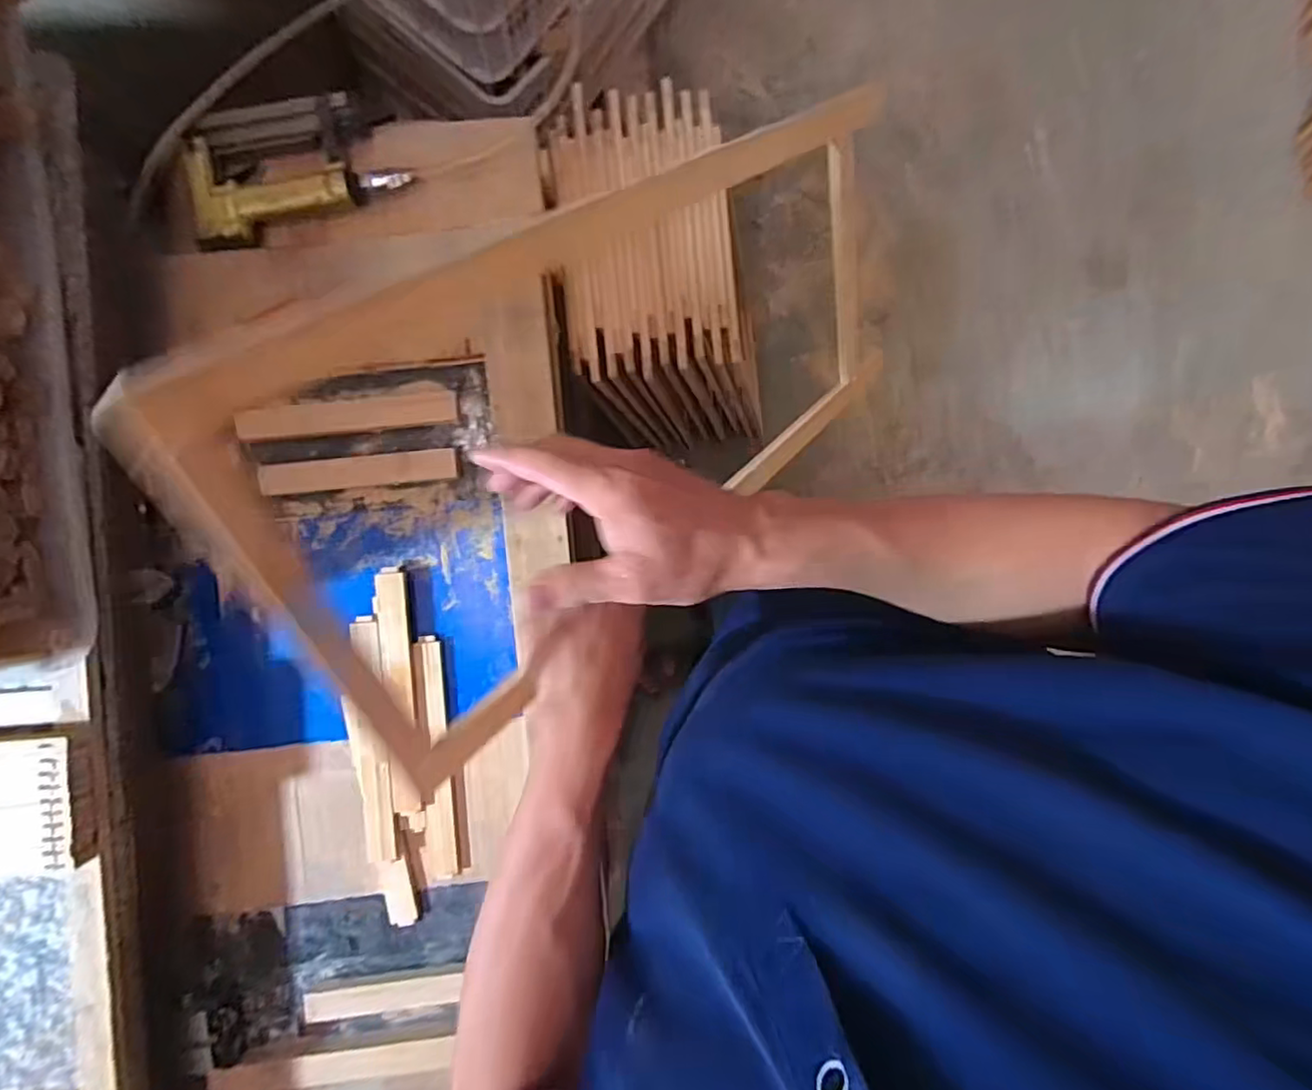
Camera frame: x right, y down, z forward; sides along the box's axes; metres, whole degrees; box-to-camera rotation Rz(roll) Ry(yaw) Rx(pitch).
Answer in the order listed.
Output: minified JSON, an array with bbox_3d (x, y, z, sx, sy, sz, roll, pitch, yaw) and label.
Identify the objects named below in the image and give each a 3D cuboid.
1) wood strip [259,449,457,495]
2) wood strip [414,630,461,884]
[{"bbox_3d":[-0.306,-0.076,0.641,0.192,0.015,0.033,-6,90,-2],"label":"wood strip"},{"bbox_3d":[-0.231,0.224,0.650,0.029,0.015,0.252,-4,90,-2],"label":"wood strip"}]

